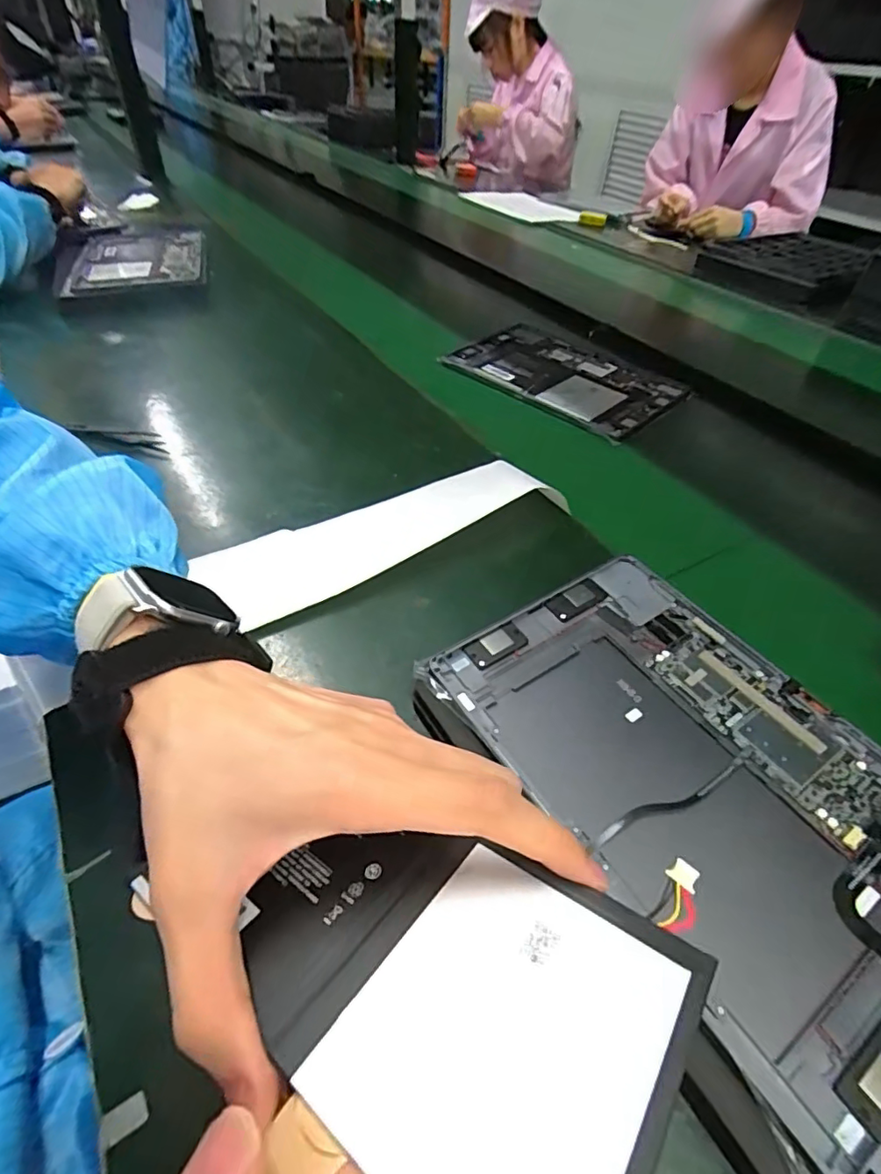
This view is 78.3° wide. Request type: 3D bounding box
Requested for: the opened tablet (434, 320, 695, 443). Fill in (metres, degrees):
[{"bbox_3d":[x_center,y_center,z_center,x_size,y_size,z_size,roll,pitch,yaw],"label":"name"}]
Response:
[{"bbox_3d":[0.151,-0.257,0.653,0.181,0.013,0.256,-34,57,-30],"label":"opened tablet"}]

